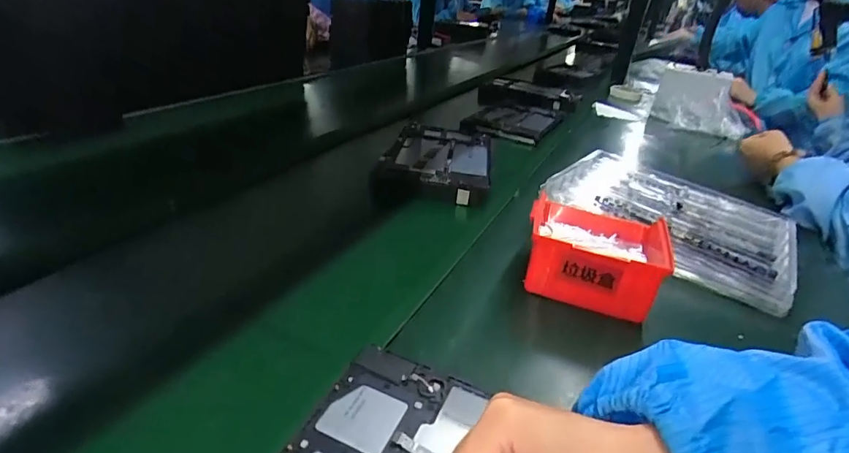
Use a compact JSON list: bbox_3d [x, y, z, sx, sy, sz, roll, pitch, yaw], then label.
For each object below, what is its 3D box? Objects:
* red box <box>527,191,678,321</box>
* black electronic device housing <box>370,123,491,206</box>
[{"bbox_3d":[0.175,0.019,0.471,0.128,0.061,0.139,14,29,14],"label":"red box"},{"bbox_3d":[0.019,-0.100,0.698,0.157,0.046,0.230,9,28,4],"label":"black electronic device housing"}]

